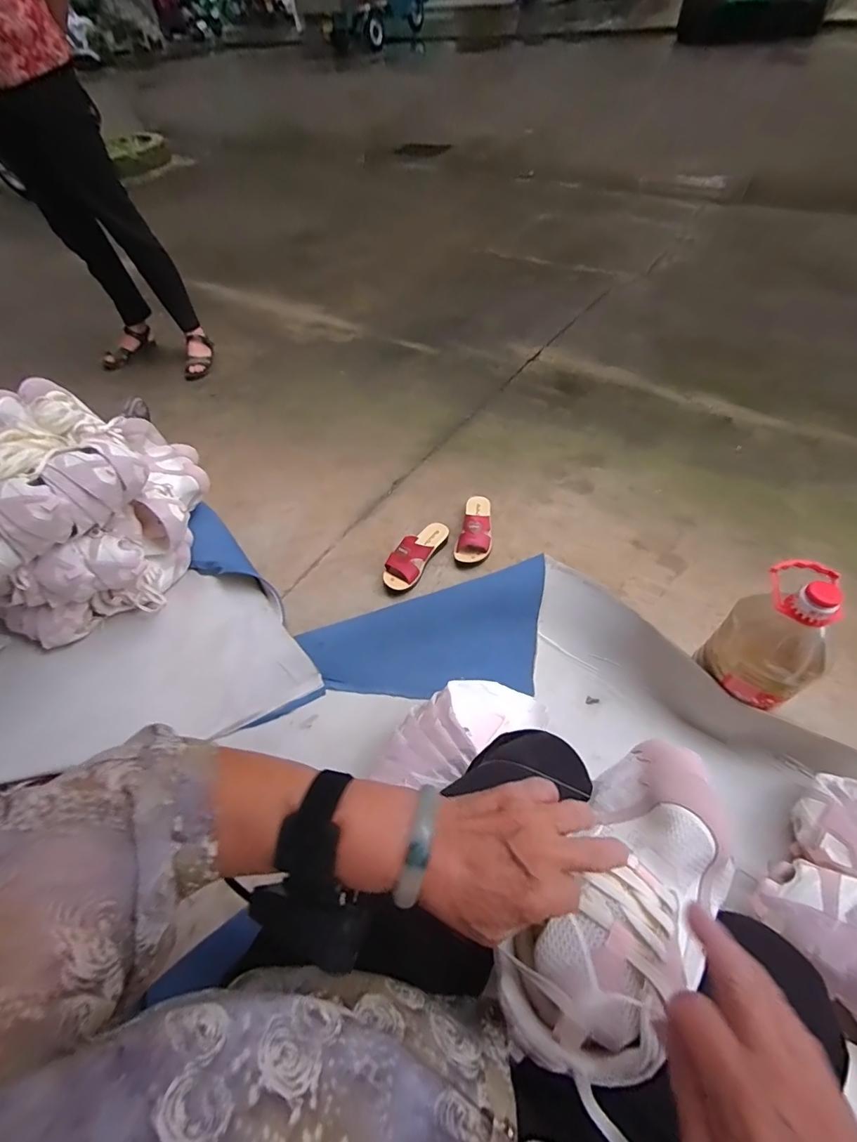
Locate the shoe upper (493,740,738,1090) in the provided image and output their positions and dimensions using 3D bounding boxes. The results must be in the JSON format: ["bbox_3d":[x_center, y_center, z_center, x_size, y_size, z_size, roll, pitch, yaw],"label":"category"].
[{"bbox_3d":[0.157,0.249,0.362,0.112,0.118,0.243,31,58,24],"label":"shoe upper"}]

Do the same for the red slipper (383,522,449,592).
[{"bbox_3d":[-0.030,-0.045,1.134,0.081,0.067,0.219,26,57,21],"label":"red slipper"}]

